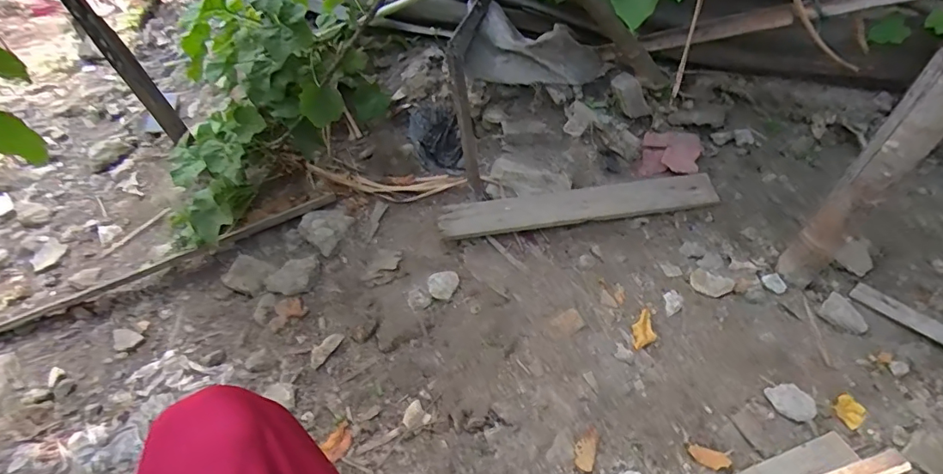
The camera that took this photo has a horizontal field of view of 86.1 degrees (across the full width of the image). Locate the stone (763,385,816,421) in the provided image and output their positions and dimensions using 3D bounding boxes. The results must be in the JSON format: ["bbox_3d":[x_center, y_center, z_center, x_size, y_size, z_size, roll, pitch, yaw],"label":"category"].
[{"bbox_3d":[0.510,0.262,0.806,0.048,0.024,0.068,-29,45,-30],"label":"stone"}]

